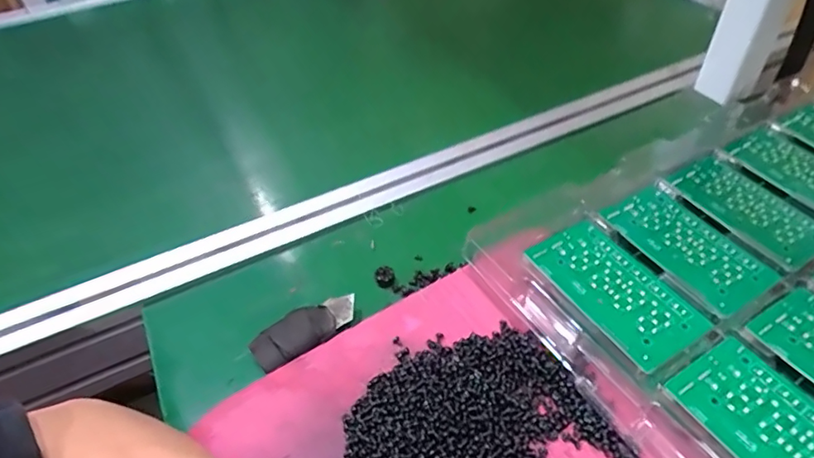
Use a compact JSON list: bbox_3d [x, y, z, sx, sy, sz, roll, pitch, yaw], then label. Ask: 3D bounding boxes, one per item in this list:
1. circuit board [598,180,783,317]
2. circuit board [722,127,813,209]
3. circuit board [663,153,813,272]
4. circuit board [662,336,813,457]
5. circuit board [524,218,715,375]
[{"bbox_3d":[0.191,0.010,0.369,0.062,0.004,0.106,-24,50,-20],"label":"circuit board"},{"bbox_3d":[0.312,-0.044,0.420,0.060,0.004,0.104,-23,50,-19],"label":"circuit board"},{"bbox_3d":[0.251,-0.016,0.394,0.065,0.004,0.106,-26,51,-21],"label":"circuit board"},{"bbox_3d":[0.193,0.105,0.270,0.057,0.004,0.106,-25,51,-20],"label":"circuit board"},{"bbox_3d":[0.131,0.037,0.340,0.059,0.004,0.105,-25,51,-21],"label":"circuit board"}]

